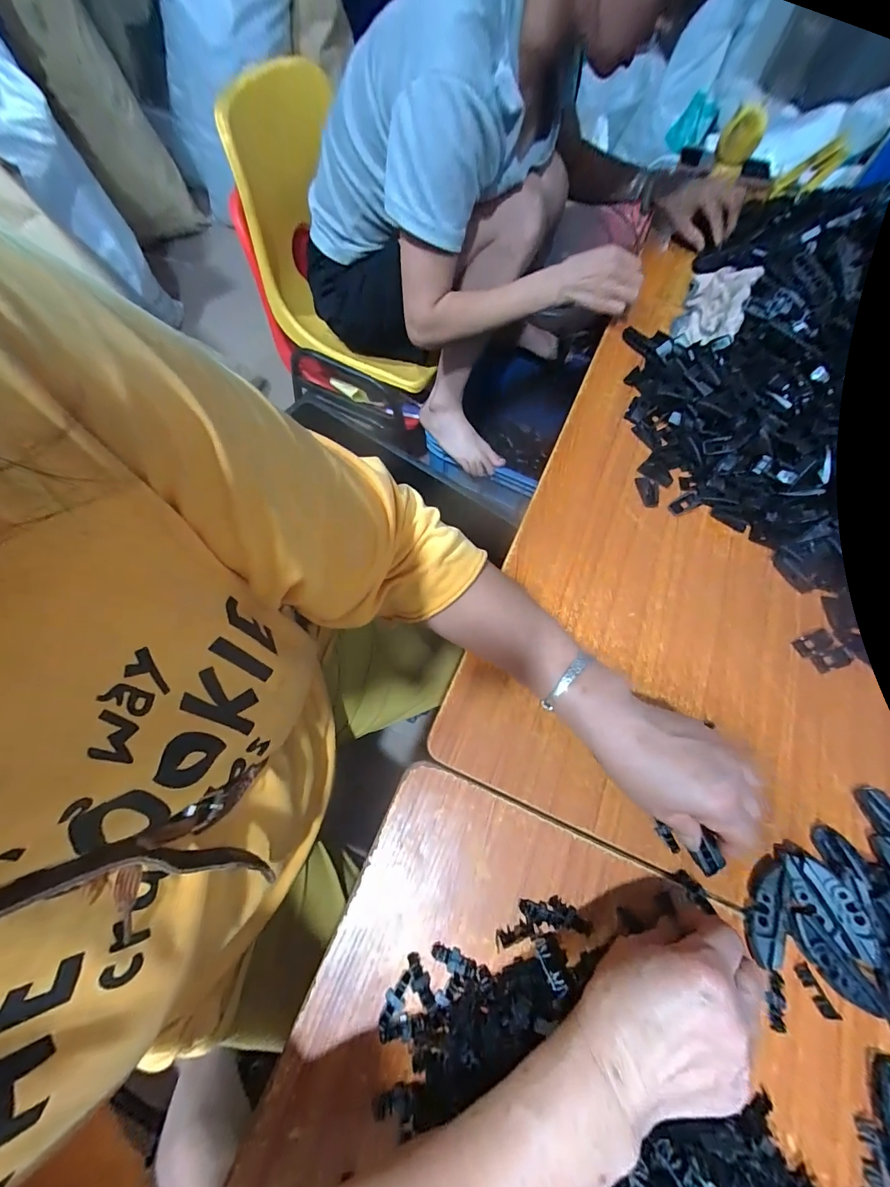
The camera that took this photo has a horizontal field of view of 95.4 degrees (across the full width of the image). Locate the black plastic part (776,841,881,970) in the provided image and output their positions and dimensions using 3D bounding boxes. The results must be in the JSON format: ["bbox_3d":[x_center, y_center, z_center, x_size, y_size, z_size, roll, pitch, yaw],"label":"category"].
[{"bbox_3d":[0.294,0.236,0.308,0.032,0.013,0.073,-21,70,-11],"label":"black plastic part"}]

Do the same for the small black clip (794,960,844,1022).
[{"bbox_3d":[0.279,0.299,0.303,0.011,0.004,0.038,-24,70,-12],"label":"small black clip"}]

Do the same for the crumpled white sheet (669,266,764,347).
[{"bbox_3d":[0.381,-0.408,0.575,0.075,0.052,0.194,26,68,8],"label":"crumpled white sheet"}]

